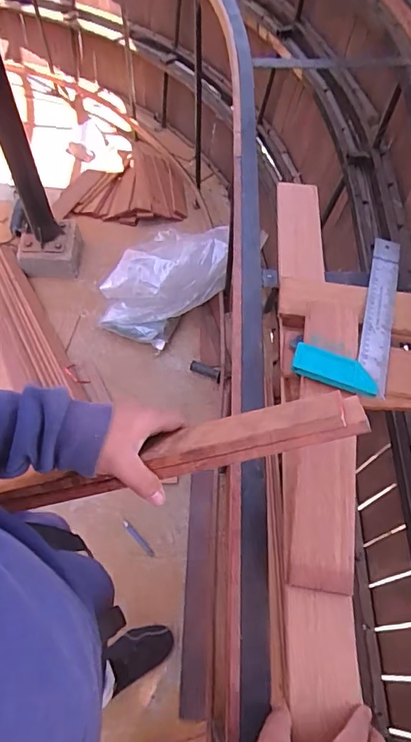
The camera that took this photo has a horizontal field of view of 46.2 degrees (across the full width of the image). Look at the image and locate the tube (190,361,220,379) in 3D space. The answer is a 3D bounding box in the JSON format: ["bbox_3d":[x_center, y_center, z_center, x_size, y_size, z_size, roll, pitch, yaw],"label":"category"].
[{"bbox_3d":[-0.001,-0.003,1.557,0.101,0.027,0.031,20,61,12],"label":"tube"}]

